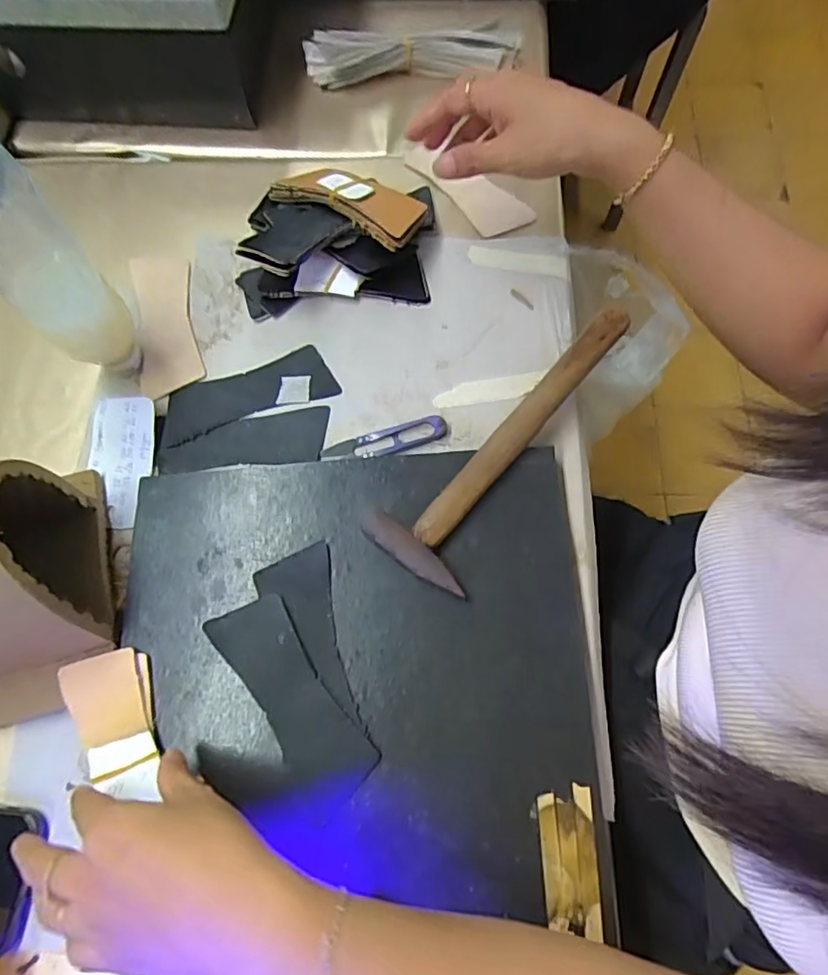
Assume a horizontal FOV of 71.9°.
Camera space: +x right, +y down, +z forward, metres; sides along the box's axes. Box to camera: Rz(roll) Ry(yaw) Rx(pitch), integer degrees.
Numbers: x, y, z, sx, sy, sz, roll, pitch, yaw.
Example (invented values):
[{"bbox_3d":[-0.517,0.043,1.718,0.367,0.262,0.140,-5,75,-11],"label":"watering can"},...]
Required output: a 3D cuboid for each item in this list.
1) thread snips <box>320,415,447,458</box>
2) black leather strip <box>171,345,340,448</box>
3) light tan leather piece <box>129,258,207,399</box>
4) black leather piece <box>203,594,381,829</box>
[{"bbox_3d":[-0.023,-0.036,0.442,0.097,0.007,0.022,-16,71,-4],"label":"thread snips"},{"bbox_3d":[-0.134,-0.077,0.464,0.137,0.005,0.048,-19,71,-5],"label":"black leather strip"},{"bbox_3d":[-0.211,-0.142,0.483,0.048,0.004,0.134,-14,71,-4],"label":"light tan leather piece"},{"bbox_3d":[-0.078,0.135,0.365,0.051,0.007,0.139,-34,78,-7],"label":"black leather piece"}]

